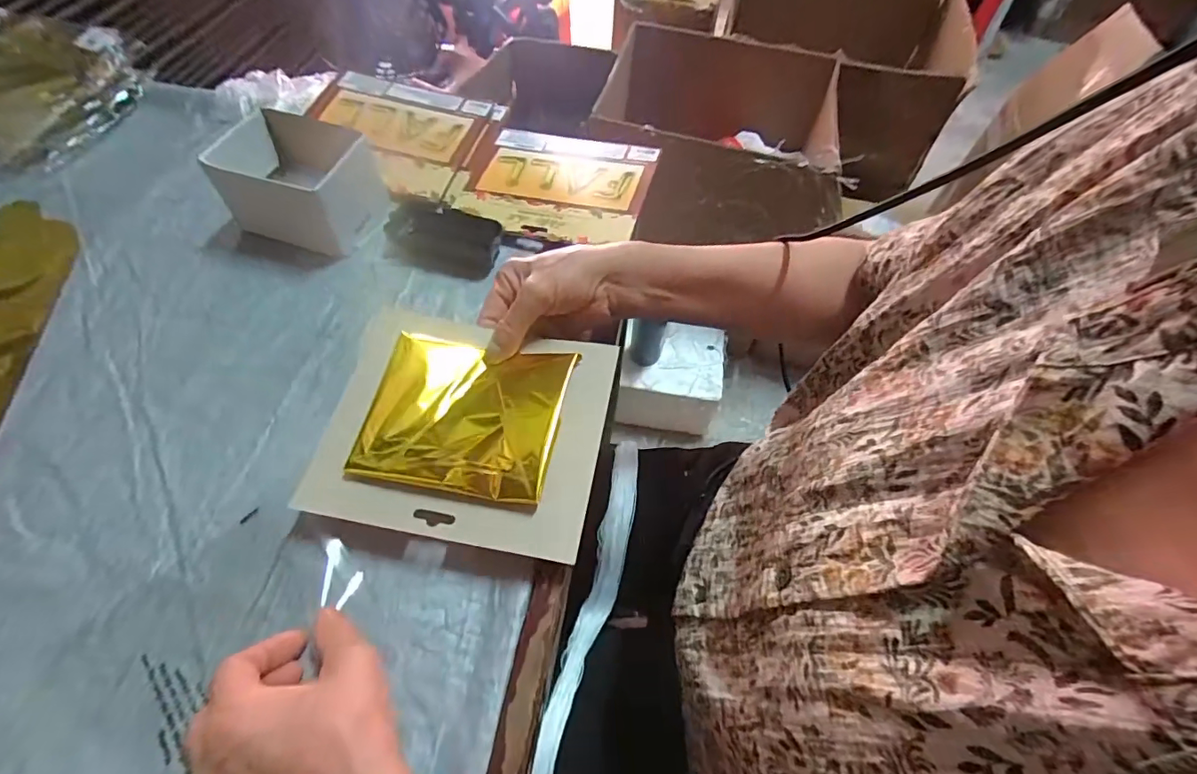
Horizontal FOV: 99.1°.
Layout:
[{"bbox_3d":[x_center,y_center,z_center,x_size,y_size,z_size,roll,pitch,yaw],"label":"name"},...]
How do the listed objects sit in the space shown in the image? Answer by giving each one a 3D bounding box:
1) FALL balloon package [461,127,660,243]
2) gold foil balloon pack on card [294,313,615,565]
[{"bbox_3d":[-0.044,-0.217,0.536,0.186,0.025,0.144,15,63,7],"label":"FALL balloon package"},{"bbox_3d":[-0.095,0.023,0.363,0.195,0.018,0.160,10,62,4],"label":"gold foil balloon pack on card"}]

